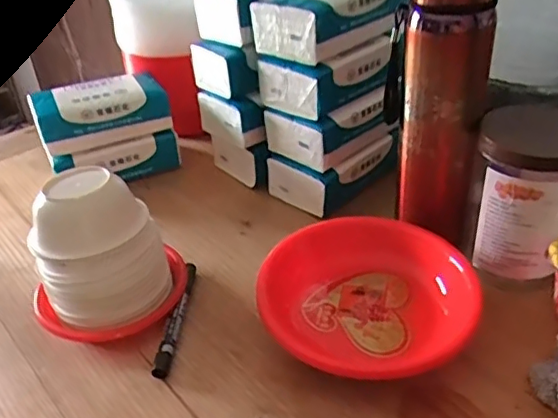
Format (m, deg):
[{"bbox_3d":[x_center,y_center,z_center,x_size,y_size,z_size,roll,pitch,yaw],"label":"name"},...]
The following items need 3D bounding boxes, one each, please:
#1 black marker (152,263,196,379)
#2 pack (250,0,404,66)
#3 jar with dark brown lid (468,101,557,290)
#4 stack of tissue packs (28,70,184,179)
[{"bbox_3d":[-0.094,0.099,0.560,0.015,0.019,0.135,2,37,8],"label":"black marker"},{"bbox_3d":[0.050,-0.207,0.631,0.131,0.057,0.098,-30,44,-31],"label":"pack"},{"bbox_3d":[0.226,-0.017,0.551,0.090,0.152,0.088,7,38,15],"label":"jar with dark brown lid"},{"bbox_3d":[-0.219,-0.097,0.756,0.156,0.112,0.086,-18,38,-18],"label":"stack of tissue packs"}]

